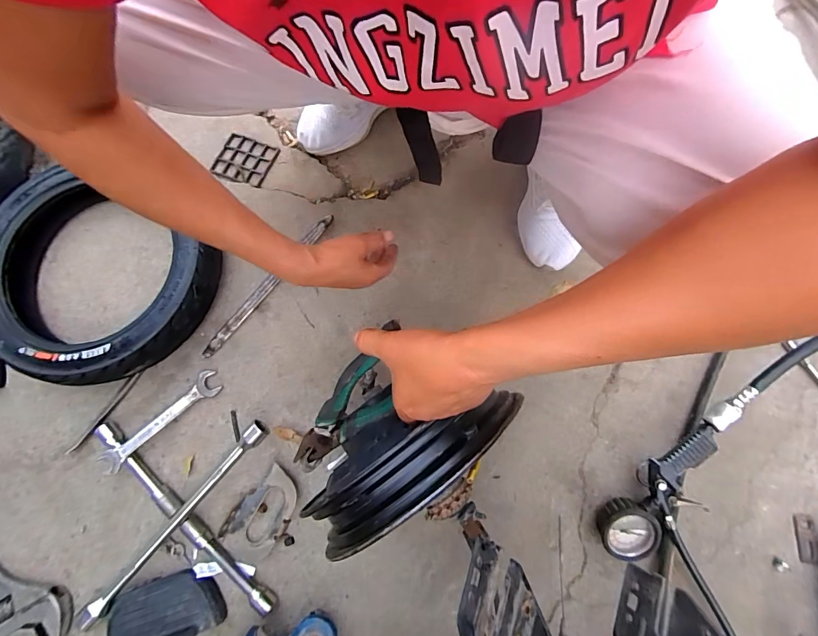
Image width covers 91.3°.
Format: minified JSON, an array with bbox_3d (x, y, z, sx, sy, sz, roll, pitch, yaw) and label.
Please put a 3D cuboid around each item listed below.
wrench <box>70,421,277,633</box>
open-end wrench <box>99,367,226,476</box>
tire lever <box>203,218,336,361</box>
[{"bbox_3d":[-0.310,0.272,0.549,0.243,0.033,0.246,-3,80,1],"label":"wrench"},{"bbox_3d":[-0.354,0.149,0.576,0.039,0.010,0.183,46,73,1],"label":"open-end wrench"},{"bbox_3d":[-0.218,-0.053,0.625,0.020,0.009,0.288,38,83,7],"label":"tire lever"}]

